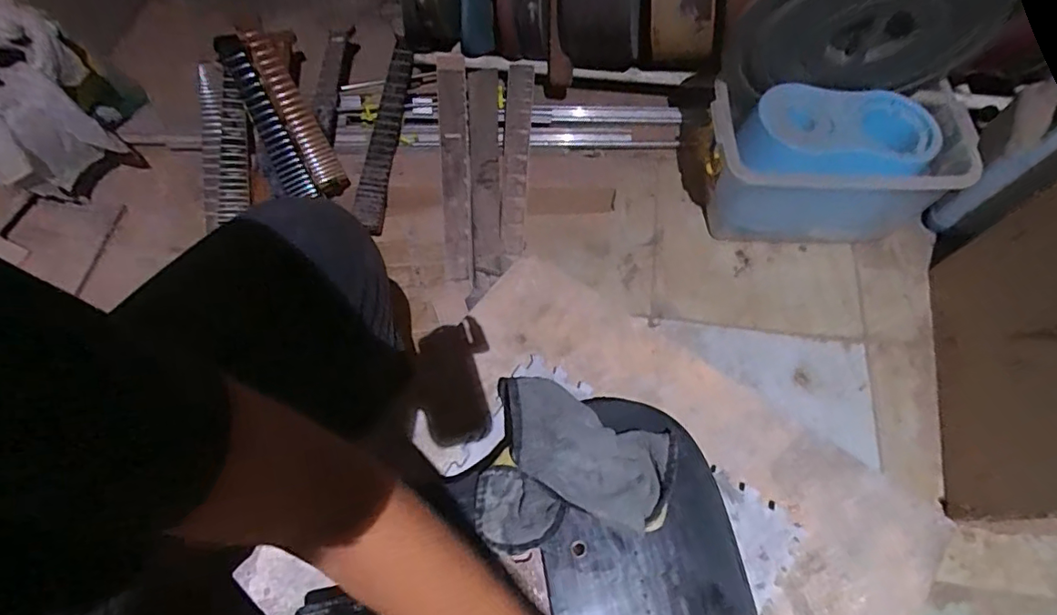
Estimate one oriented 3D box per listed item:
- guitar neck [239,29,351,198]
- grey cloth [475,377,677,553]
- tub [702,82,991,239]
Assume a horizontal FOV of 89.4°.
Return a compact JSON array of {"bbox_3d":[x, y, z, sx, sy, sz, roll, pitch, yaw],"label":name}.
[{"bbox_3d":[-0.513,-0.443,1.154,0.068,0.056,0.484,-30,69,-11],"label":"guitar neck"},{"bbox_3d":[0.040,0.137,0.453,0.162,0.052,0.148,11,67,6],"label":"grey cloth"},{"bbox_3d":[0.567,-0.269,1.042,0.447,0.237,0.238,-2,66,1],"label":"tub"}]

